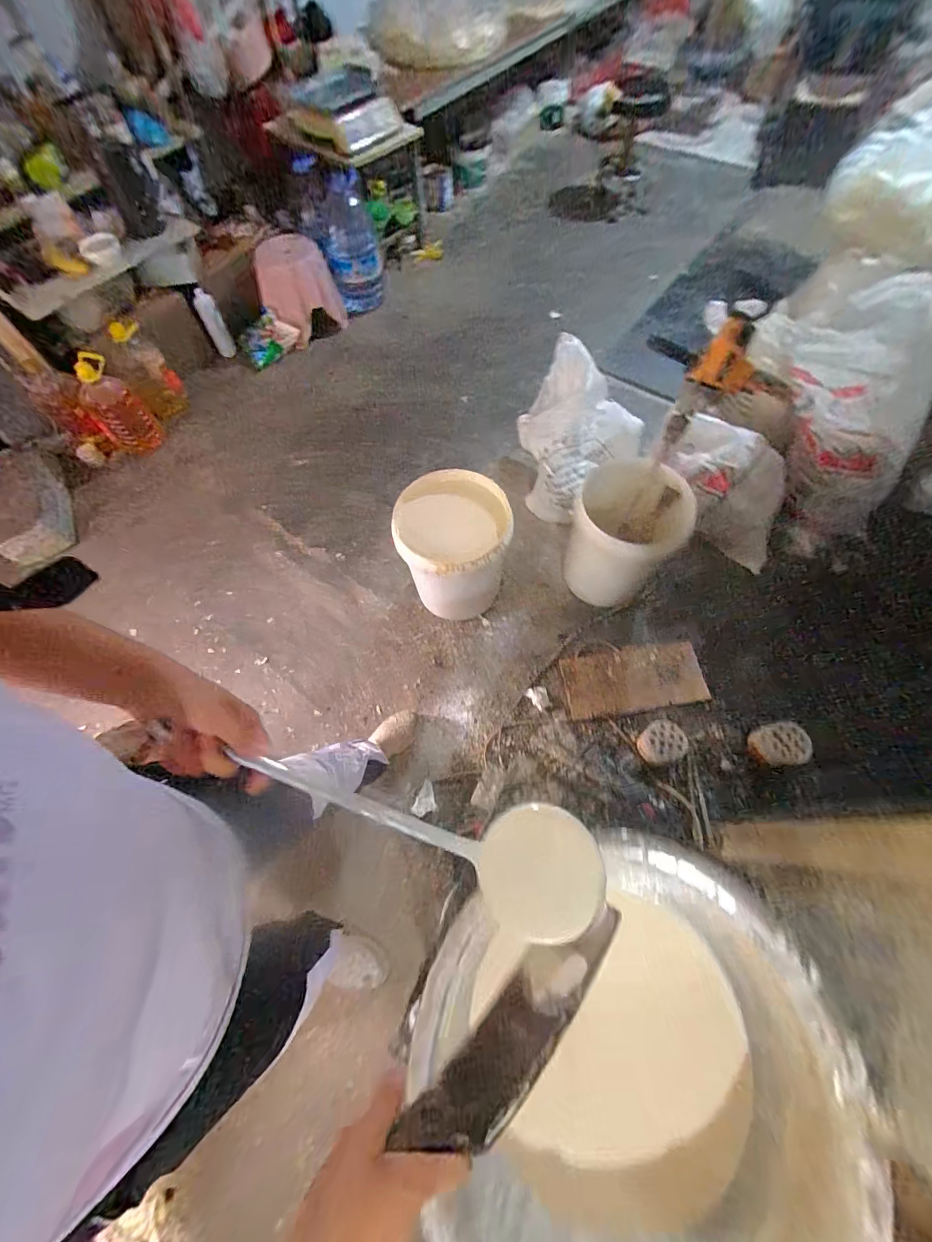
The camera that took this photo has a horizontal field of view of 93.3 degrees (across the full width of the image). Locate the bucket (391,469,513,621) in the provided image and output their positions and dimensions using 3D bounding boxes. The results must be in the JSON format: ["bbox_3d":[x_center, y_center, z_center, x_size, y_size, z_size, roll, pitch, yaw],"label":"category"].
[{"bbox_3d":[-0.030,-0.206,1.312,0.308,0.368,0.309,-1,65,2],"label":"bucket"}]

